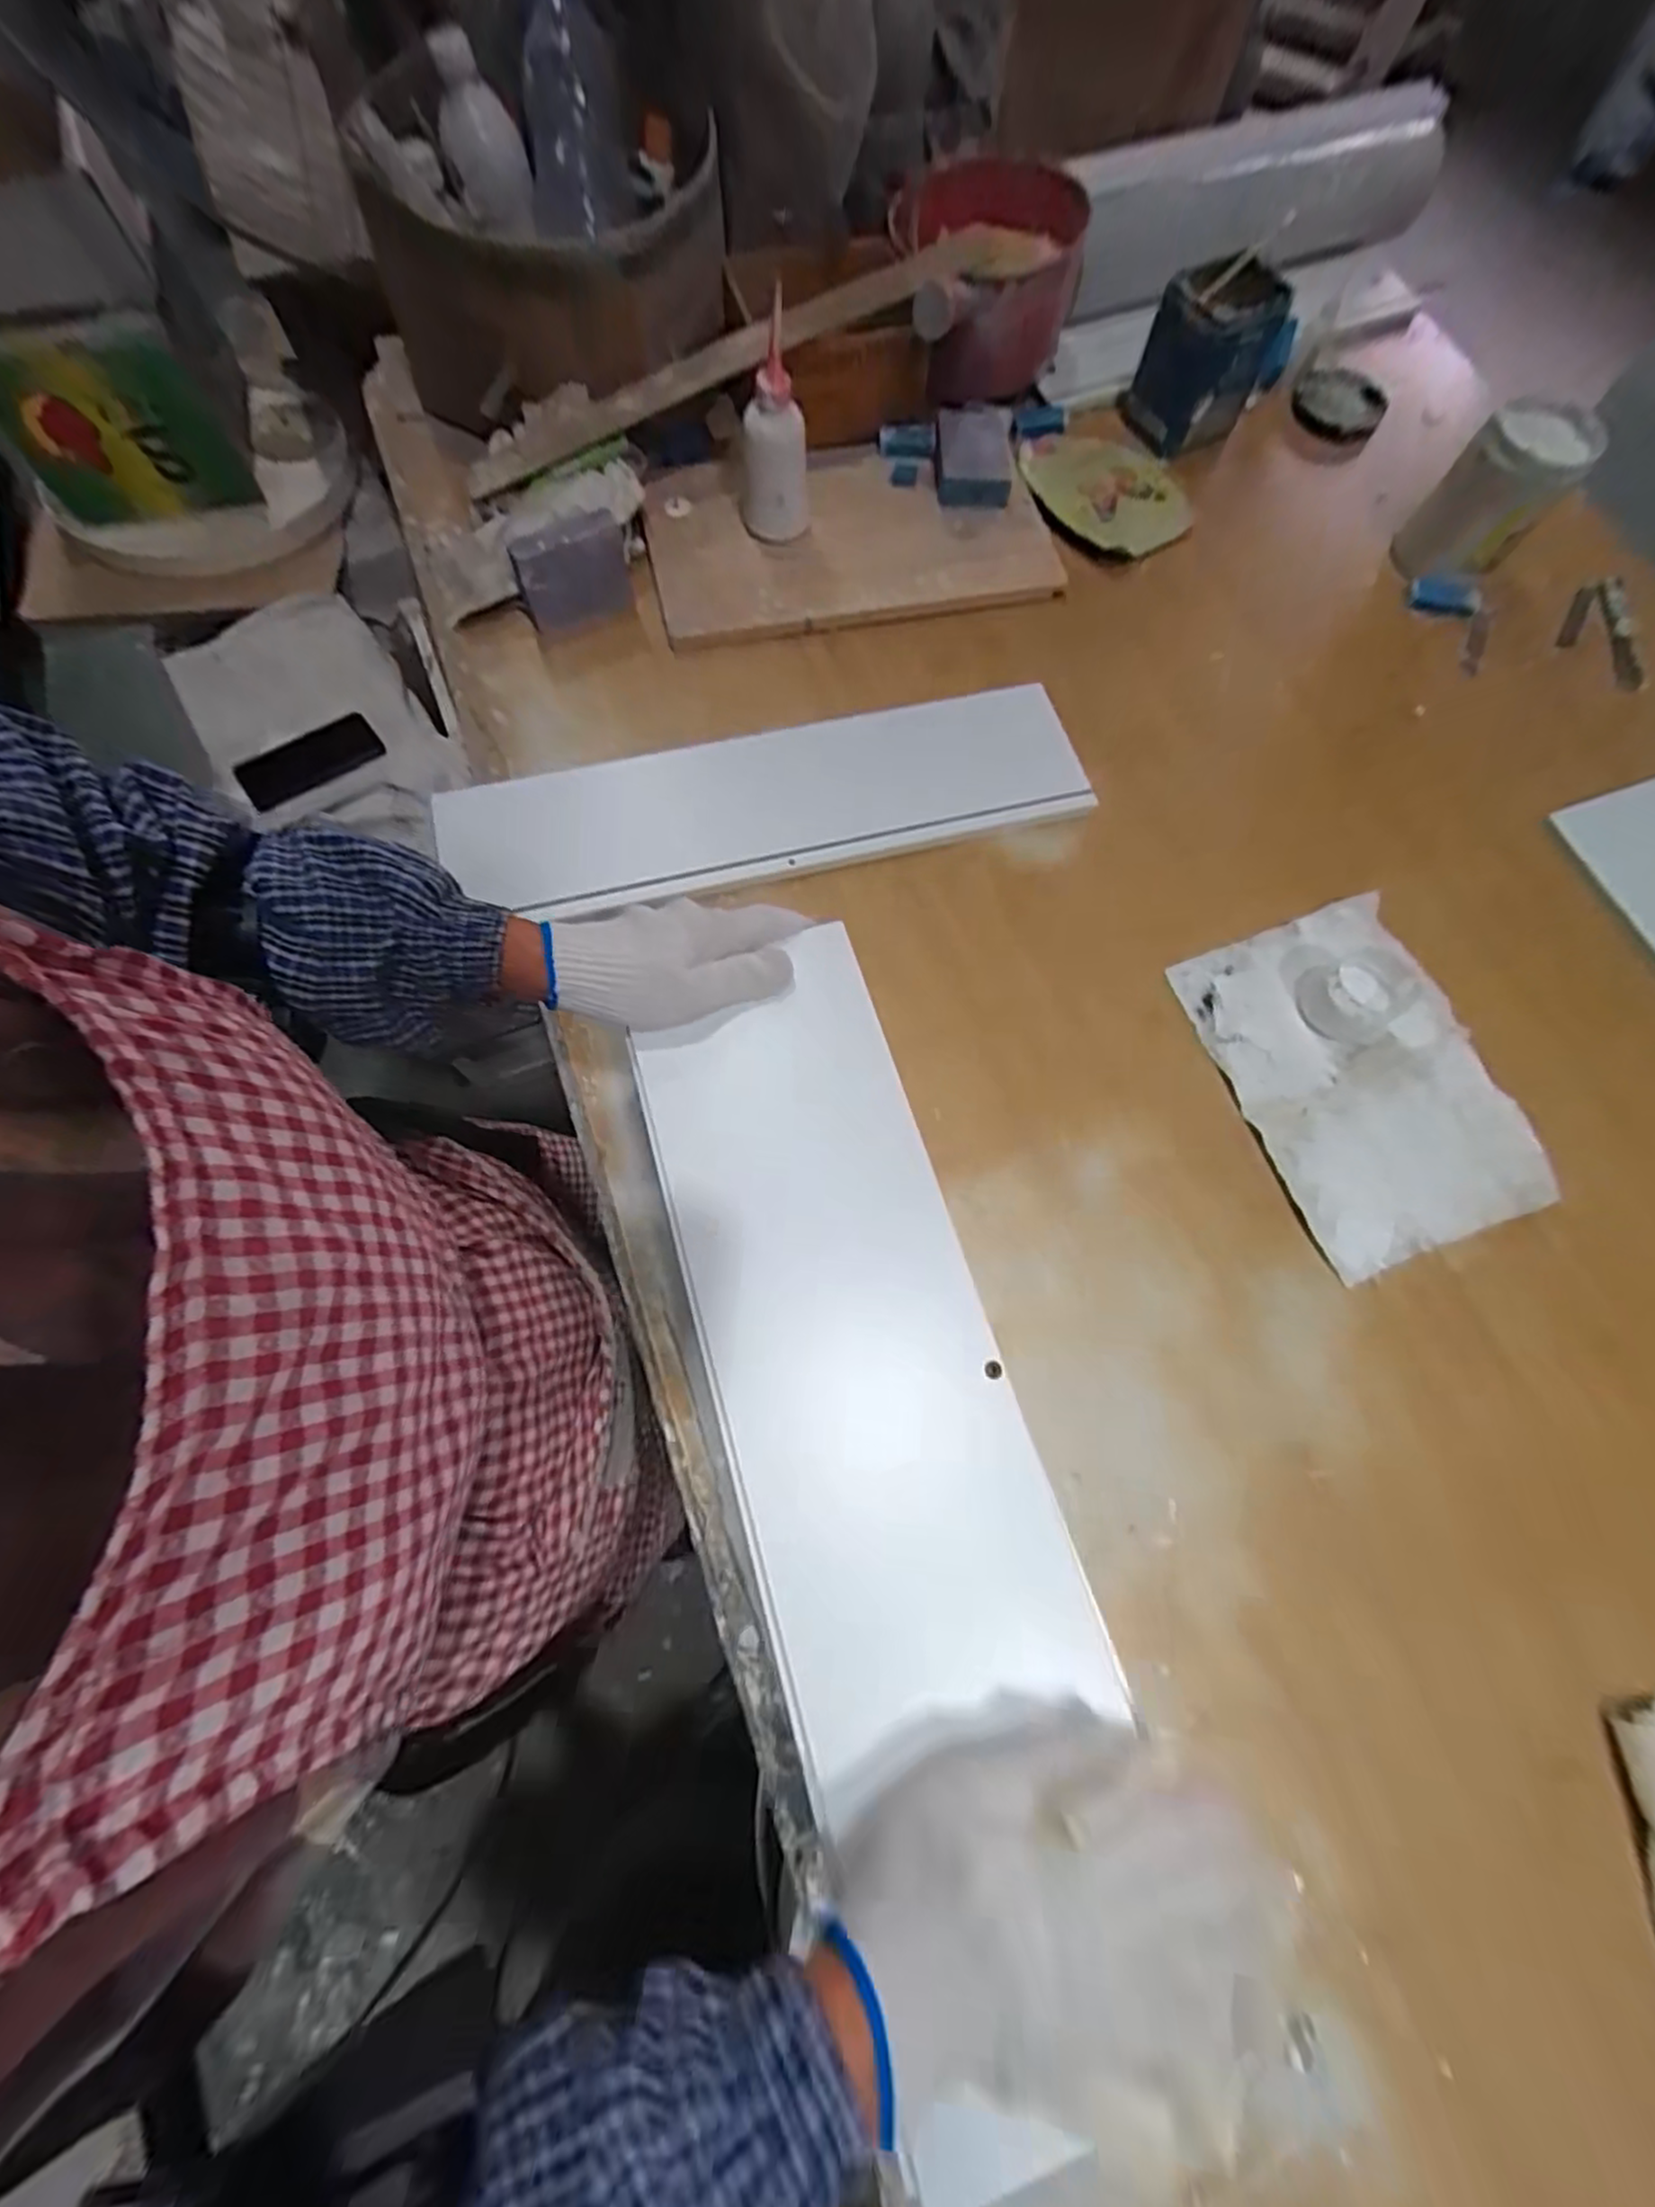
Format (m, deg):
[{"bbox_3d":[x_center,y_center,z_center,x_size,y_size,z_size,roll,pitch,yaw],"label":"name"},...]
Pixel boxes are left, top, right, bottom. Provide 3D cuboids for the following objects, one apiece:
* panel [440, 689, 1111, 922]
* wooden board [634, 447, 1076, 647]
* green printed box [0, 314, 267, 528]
[{"bbox_3d":[-0.052,-0.261,0.604,0.545,0.022,0.138,-12,73,-6],"label":"panel"},{"bbox_3d":[0.019,-0.573,0.706,0.381,0.023,0.214,-9,72,-5],"label":"wooden board"},{"bbox_3d":[-0.937,-0.884,0.928,0.247,0.189,0.068,-17,50,-9],"label":"green printed box"}]

